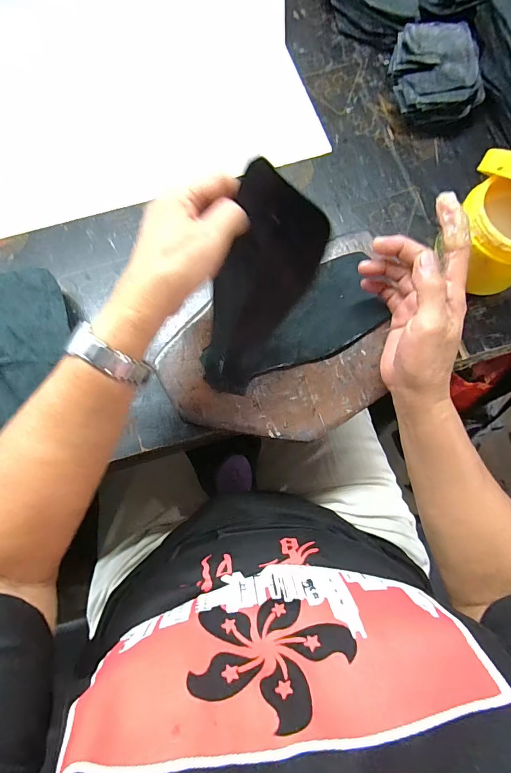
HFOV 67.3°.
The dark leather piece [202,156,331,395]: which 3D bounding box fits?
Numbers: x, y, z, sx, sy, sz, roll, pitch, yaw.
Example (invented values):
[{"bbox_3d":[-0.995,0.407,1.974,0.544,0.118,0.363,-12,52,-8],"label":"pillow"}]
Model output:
[{"bbox_3d":[0.002,-0.077,0.327,0.071,0.027,0.183,25,122,4],"label":"dark leather piece"}]

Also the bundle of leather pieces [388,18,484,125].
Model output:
[{"bbox_3d":[0.214,-0.372,0.462,0.103,0.050,0.122,-5,77,-2],"label":"bundle of leather pieces"}]

